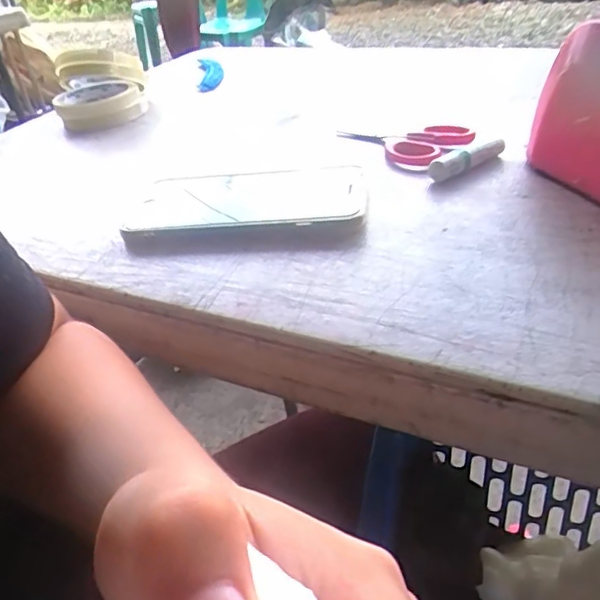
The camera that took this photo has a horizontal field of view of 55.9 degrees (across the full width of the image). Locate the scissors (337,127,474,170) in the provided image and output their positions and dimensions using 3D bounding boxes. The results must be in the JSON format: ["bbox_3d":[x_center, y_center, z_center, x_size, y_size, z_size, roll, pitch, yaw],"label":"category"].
[{"bbox_3d":[0.075,-0.130,0.460,0.114,0.010,0.075,22,44,35],"label":"scissors"}]

